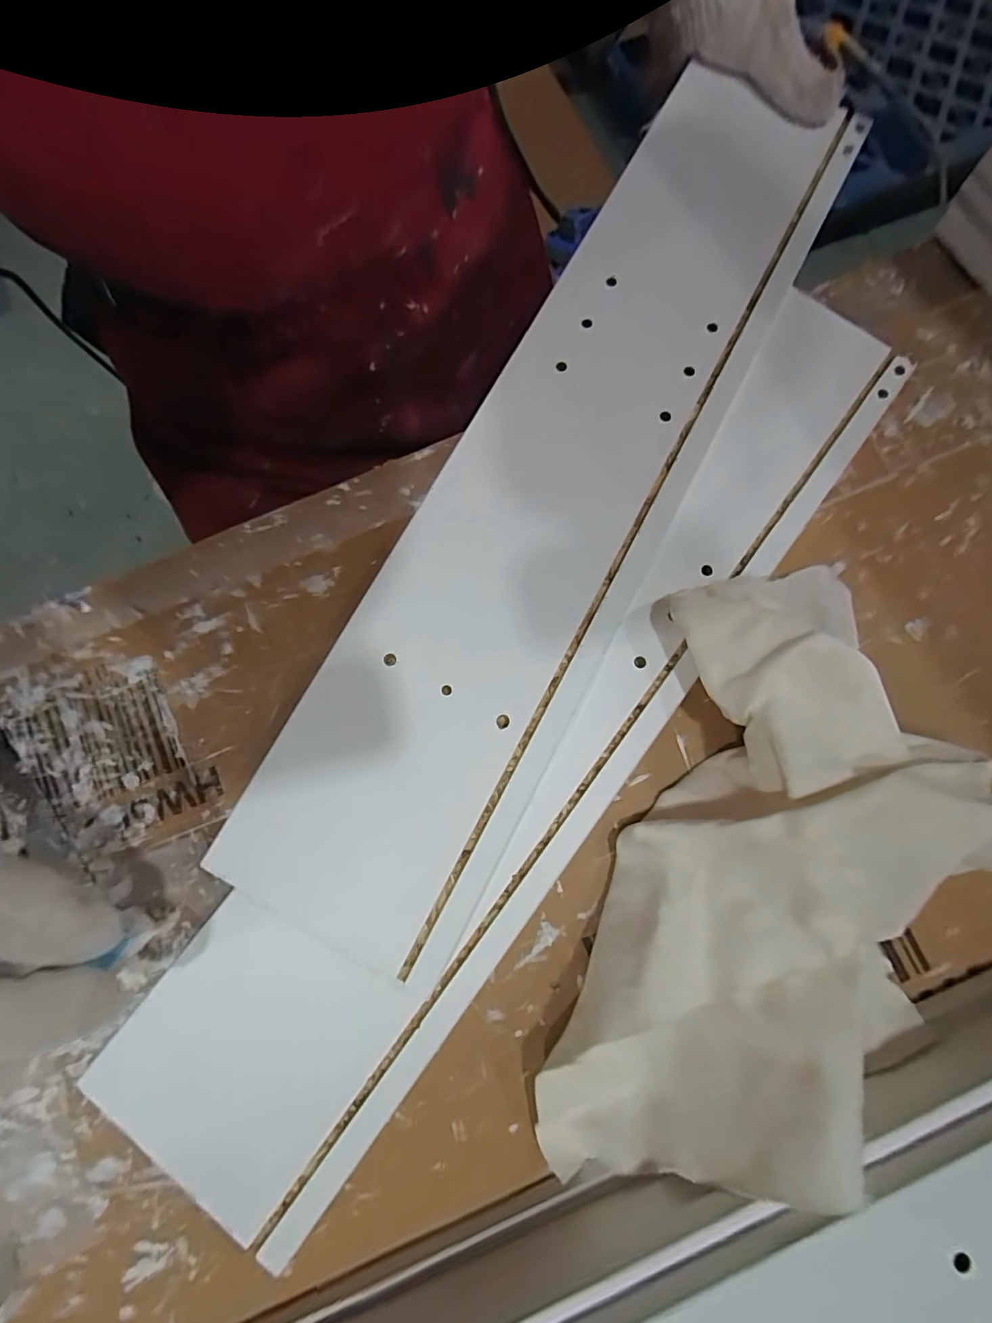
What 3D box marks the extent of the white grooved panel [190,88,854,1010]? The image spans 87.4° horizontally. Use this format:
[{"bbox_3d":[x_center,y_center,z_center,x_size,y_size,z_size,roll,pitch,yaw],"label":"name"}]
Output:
[{"bbox_3d":[0.039,-0.100,0.279,0.123,0.010,0.512,28,81,4],"label":"white grooved panel"}]

